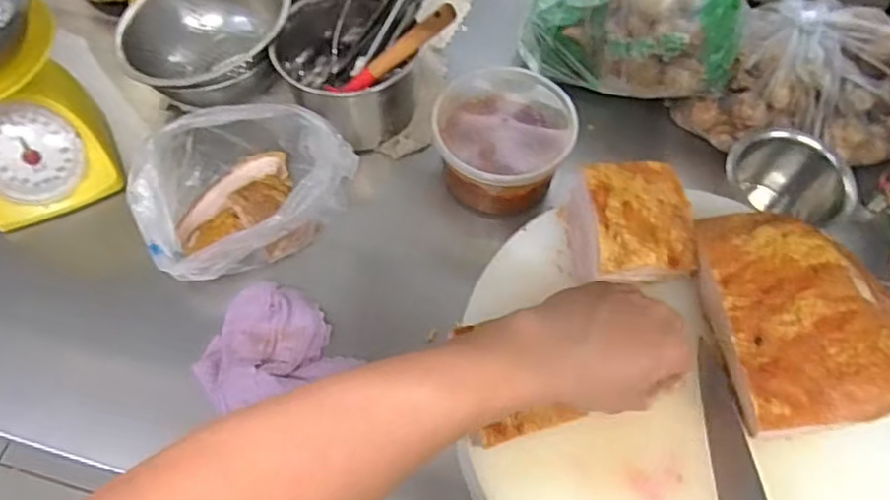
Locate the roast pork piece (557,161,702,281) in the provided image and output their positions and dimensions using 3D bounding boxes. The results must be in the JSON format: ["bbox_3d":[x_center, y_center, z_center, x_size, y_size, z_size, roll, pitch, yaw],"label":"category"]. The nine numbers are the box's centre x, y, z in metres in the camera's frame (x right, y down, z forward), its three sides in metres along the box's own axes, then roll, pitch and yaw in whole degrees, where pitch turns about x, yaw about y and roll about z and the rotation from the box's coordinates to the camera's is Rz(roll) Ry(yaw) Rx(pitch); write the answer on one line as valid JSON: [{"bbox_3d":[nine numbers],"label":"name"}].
[{"bbox_3d":[0.152,-0.019,0.523,0.095,0.064,0.093,-4,62,-4],"label":"roast pork piece"}]

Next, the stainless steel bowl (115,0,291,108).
[{"bbox_3d":[-0.275,-0.246,0.726,0.199,0.092,0.186,-7,62,-5],"label":"stainless steel bowl"}]

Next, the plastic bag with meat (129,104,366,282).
[{"bbox_3d":[-0.200,-0.070,0.631,0.209,0.115,0.154,-17,63,-10],"label":"plastic bag with meat"}]

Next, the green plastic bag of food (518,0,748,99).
[{"bbox_3d":[0.203,-0.247,0.692,0.242,0.136,0.104,22,63,10],"label":"green plastic bag of food"}]

